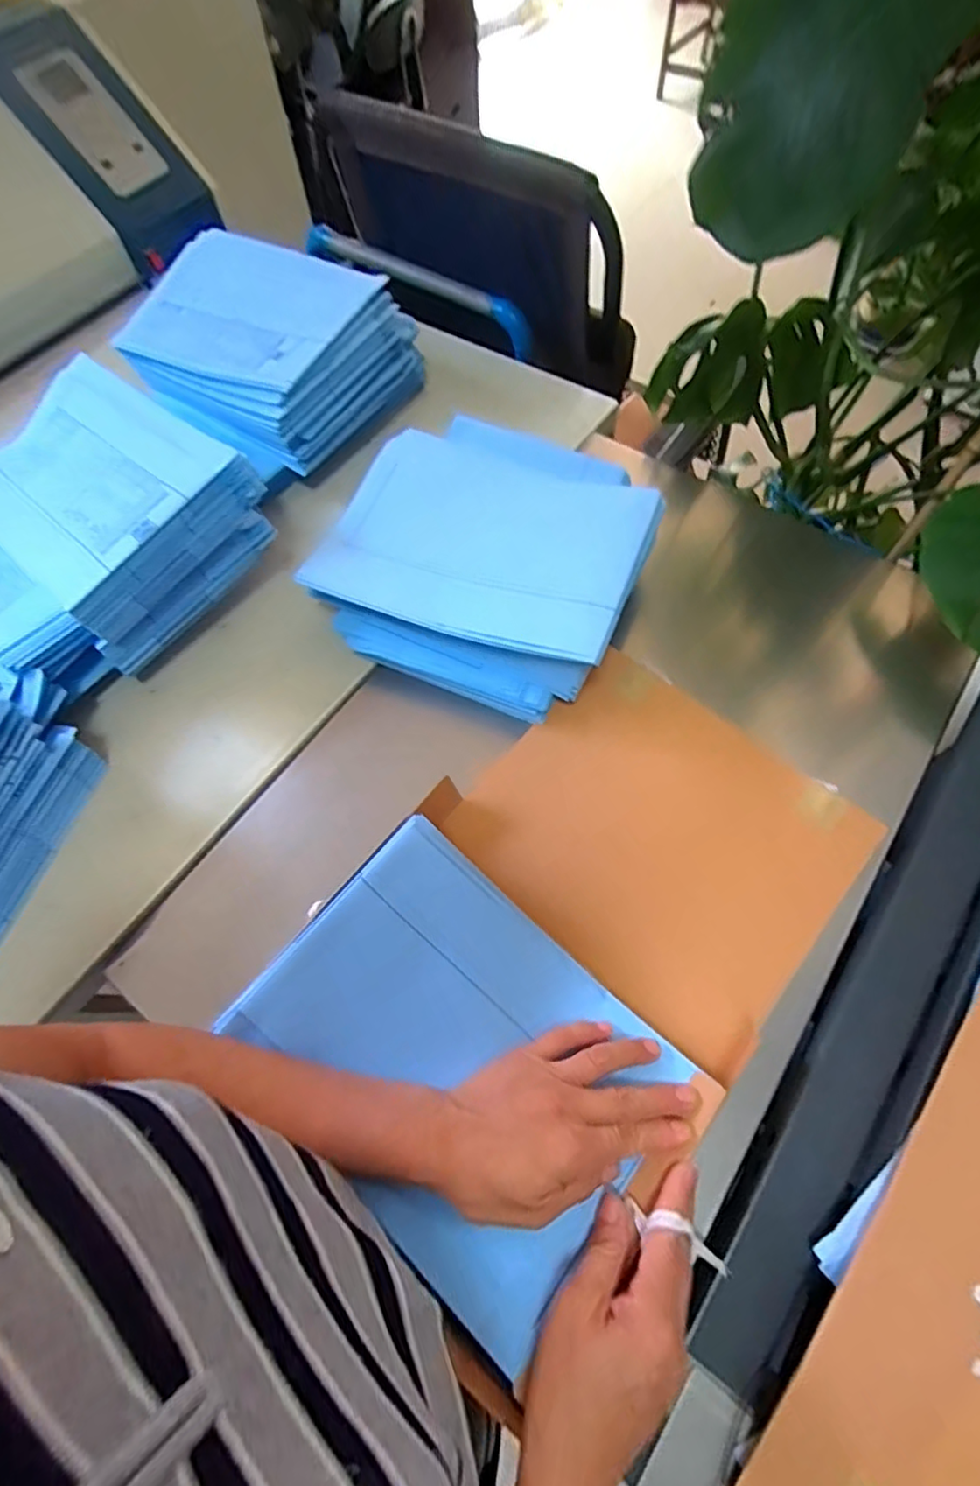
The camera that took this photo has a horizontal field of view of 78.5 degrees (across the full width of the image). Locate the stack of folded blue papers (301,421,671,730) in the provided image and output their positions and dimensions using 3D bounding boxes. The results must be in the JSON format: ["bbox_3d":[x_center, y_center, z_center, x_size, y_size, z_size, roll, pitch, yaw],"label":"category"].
[{"bbox_3d":[0.001,-0.201,0.609,0.298,0.092,0.292,21,68,12],"label":"stack of folded blue papers"}]

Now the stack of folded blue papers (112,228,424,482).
[{"bbox_3d":[-0.281,-0.492,0.738,0.317,0.110,0.246,35,71,17],"label":"stack of folded blue papers"}]

